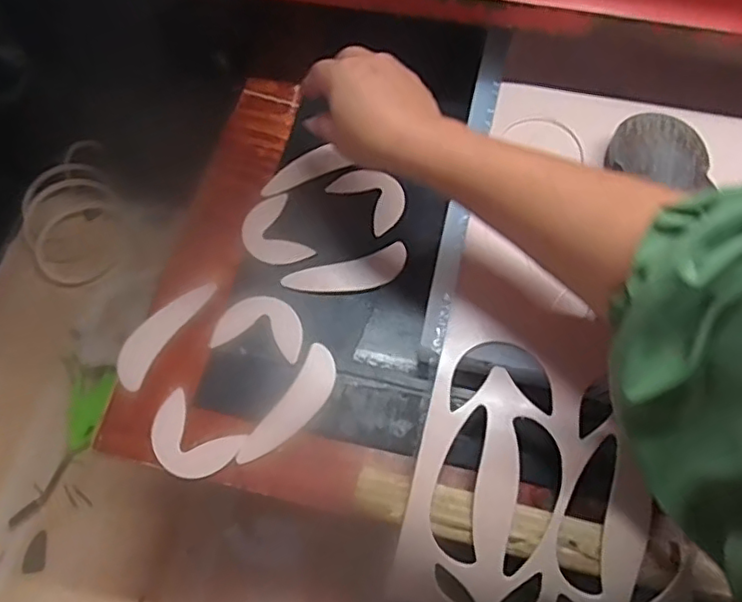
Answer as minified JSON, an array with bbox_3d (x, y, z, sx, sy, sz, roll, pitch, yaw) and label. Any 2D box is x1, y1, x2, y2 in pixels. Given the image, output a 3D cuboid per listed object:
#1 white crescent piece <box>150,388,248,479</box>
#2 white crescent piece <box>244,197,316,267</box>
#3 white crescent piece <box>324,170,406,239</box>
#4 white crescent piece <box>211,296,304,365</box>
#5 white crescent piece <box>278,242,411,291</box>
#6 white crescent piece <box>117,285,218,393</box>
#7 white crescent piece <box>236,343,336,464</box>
[{"bbox_3d":[-0.132,0.101,0.441,0.068,0.004,0.048,29,67,14],"label":"white crescent piece"},{"bbox_3d":[-0.082,-0.056,0.507,0.047,0.005,0.065,-25,66,-12],"label":"white crescent piece"},{"bbox_3d":[0.002,-0.092,0.528,0.048,0.004,0.067,-43,70,-13],"label":"white crescent piece"},{"bbox_3d":[-0.086,0.020,0.478,0.073,0.006,0.046,13,64,7],"label":"white crescent piece"},{"bbox_3d":[-0.017,-0.021,0.491,0.100,0.004,0.032,-18,65,-8],"label":"white crescent piece"},{"bbox_3d":[-0.168,0.022,0.483,0.037,0.005,0.100,27,70,22],"label":"white crescent piece"},{"bbox_3d":[-0.057,0.080,0.448,0.031,0.004,0.100,31,73,14],"label":"white crescent piece"}]

